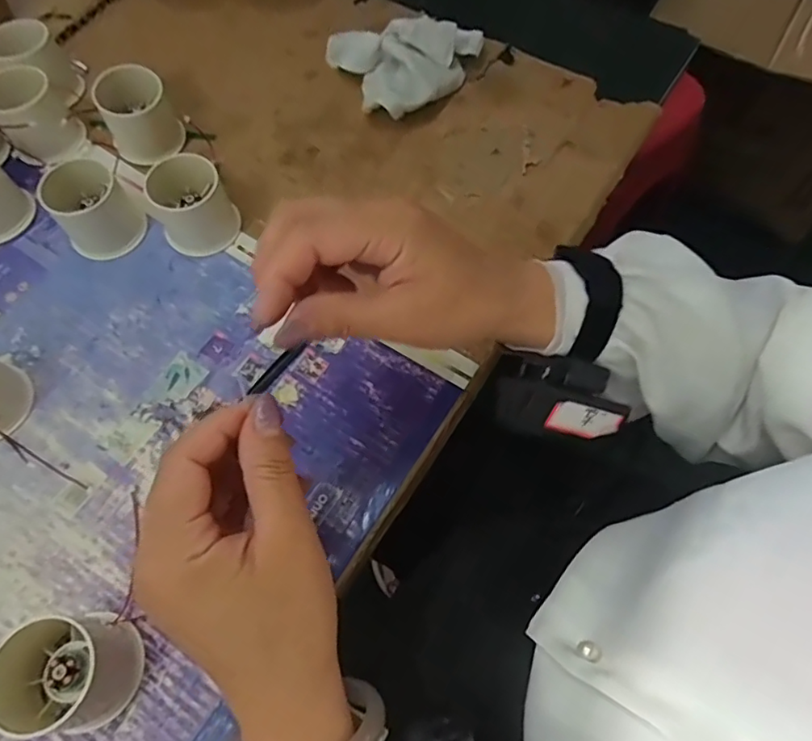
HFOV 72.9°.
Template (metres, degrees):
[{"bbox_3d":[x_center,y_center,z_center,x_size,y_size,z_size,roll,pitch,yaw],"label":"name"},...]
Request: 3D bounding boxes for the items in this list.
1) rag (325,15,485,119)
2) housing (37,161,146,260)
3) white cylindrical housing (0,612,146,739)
[{"bbox_3d":[0.000,-0.255,0.467,0.132,0.047,0.100,-1,66,-1],"label":"rag"},{"bbox_3d":[-0.224,-0.115,0.396,0.052,0.050,0.042,-35,70,-15],"label":"housing"},{"bbox_3d":[-0.173,0.156,0.281,0.048,0.053,0.056,-7,66,-3],"label":"white cylindrical housing"}]

